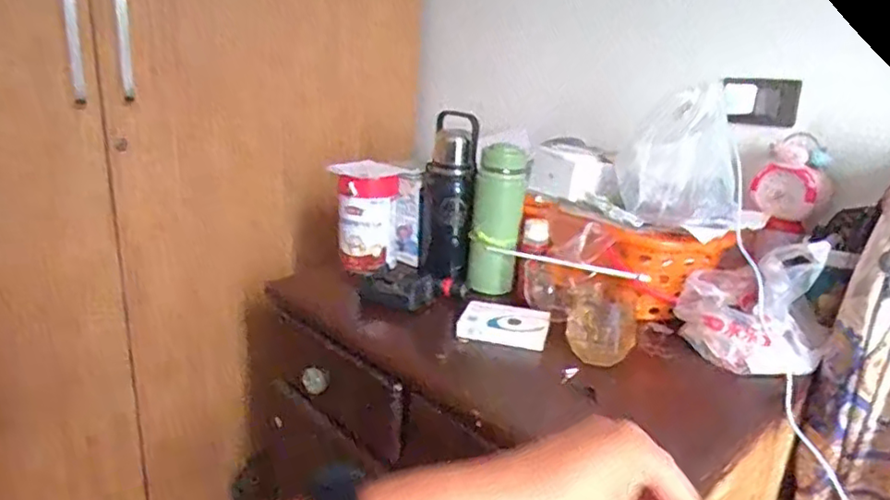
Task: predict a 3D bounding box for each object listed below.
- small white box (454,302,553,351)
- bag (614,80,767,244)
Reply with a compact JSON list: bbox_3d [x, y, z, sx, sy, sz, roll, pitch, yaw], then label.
[{"bbox_3d":[0.083,0.104,0.865,0.117,0.025,0.078,8,19,14],"label":"small white box"},{"bbox_3d":[0.347,-0.131,0.888,0.205,0.187,0.128,12,20,25],"label":"bag"}]

